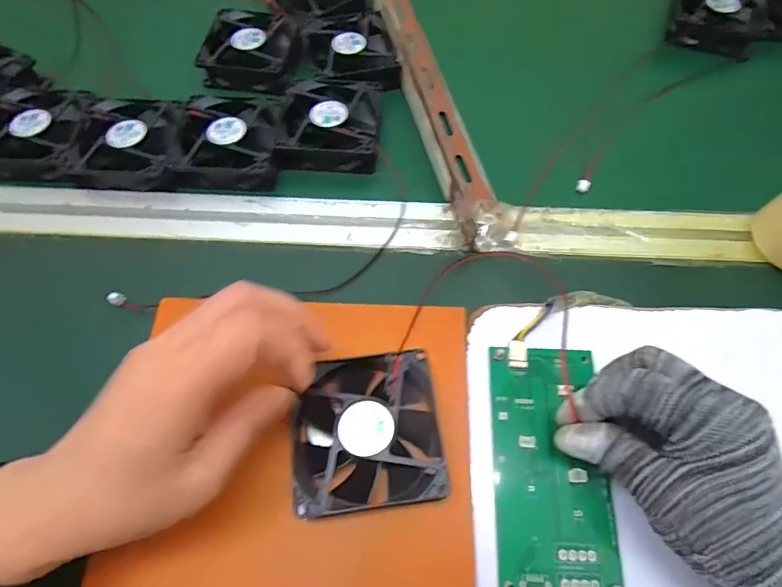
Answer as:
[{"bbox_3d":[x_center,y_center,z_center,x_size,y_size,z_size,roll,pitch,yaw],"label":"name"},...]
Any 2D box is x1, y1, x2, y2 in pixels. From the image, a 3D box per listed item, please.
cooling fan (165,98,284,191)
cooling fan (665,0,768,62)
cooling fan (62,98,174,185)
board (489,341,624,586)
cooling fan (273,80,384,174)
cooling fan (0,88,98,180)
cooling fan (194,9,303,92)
[{"bbox_3d":[-0.133,-0.125,0.386,0.085,0.029,0.078,-3,62,0],"label":"cooling fan"},{"bbox_3d":[0.321,-0.273,0.462,0.084,0.029,0.079,20,65,12],"label":"cooling fan"},{"bbox_3d":[-0.214,-0.126,0.385,0.080,0.023,0.078,1,62,2],"label":"cooling fan"},{"bbox_3d":[0.091,0.096,0.269,0.065,0.009,0.134,-1,66,1],"label":"board"},{"bbox_3d":[-0.049,-0.140,0.394,0.079,0.027,0.089,1,62,3],"label":"cooling fan"},{"bbox_3d":[-0.292,-0.135,0.385,0.088,0.026,0.086,4,62,4],"label":"cooling fan"},{"bbox_3d":[-0.125,-0.227,0.435,0.085,0.026,0.082,9,63,6],"label":"cooling fan"}]

